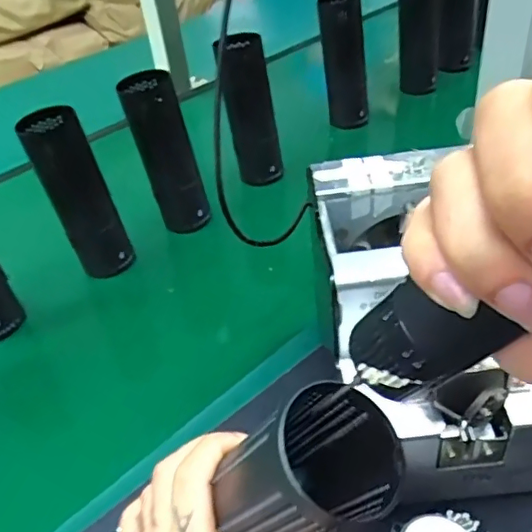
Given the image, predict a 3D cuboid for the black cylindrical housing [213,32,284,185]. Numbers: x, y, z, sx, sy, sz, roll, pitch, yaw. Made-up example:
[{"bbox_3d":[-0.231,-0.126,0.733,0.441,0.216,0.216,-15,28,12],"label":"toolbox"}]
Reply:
[{"bbox_3d":[-0.018,-0.177,0.639,0.059,0.157,0.047,-4,39,2],"label":"black cylindrical housing"}]

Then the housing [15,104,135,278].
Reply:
[{"bbox_3d":[-0.180,-0.067,0.540,0.062,0.158,0.060,-3,39,3],"label":"housing"}]

